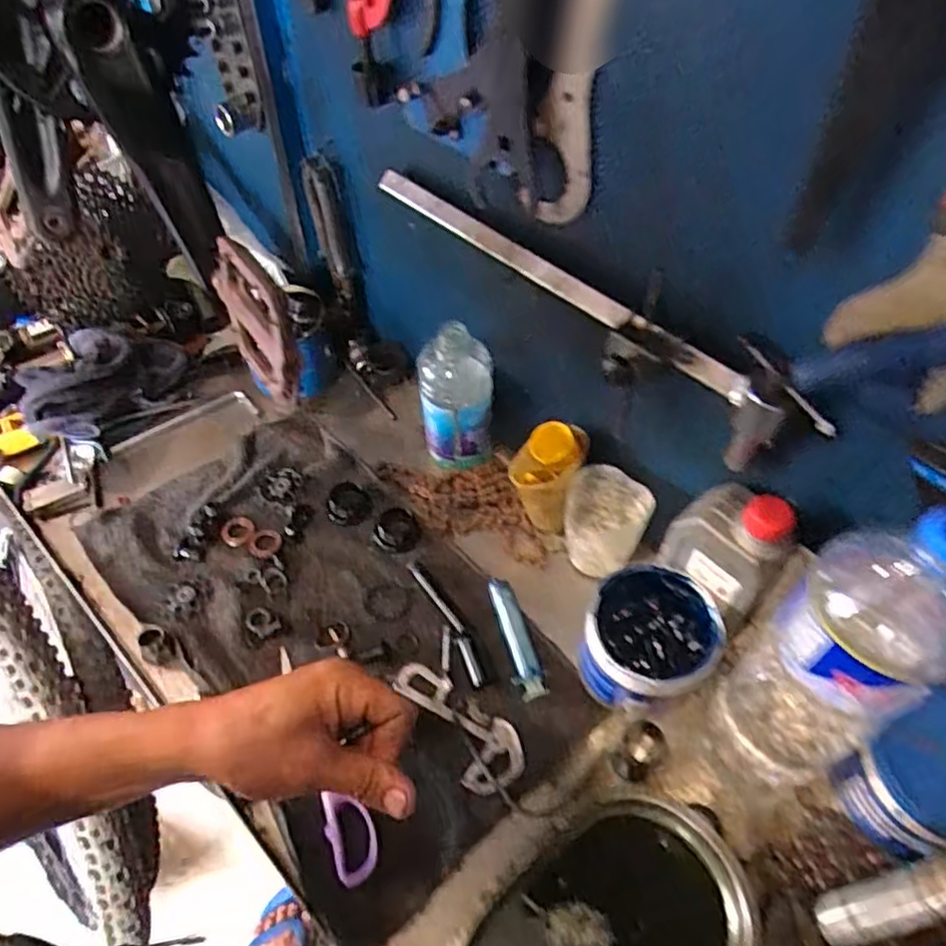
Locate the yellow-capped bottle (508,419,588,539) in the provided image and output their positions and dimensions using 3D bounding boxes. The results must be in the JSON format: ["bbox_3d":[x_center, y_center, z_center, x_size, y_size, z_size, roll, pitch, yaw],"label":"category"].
[{"bbox_3d":[0.070,0.009,0.665,0.066,0.108,0.064,-1,51,1],"label":"yellow-capped bottle"}]

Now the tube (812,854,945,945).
[{"bbox_3d":[0.268,0.267,0.430,0.024,0.116,0.032,19,40,-36],"label":"tube"}]

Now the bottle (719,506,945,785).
[{"bbox_3d":[0.235,0.122,0.448,0.090,0.290,0.091,-37,59,-25],"label":"bottle"}]

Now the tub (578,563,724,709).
[{"bbox_3d":[0.145,0.141,0.571,0.096,0.085,0.099,-1,51,1],"label":"tub"}]

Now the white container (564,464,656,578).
[{"bbox_3d":[0.121,0.049,0.643,0.074,0.096,0.059,18,53,15],"label":"white container"}]

